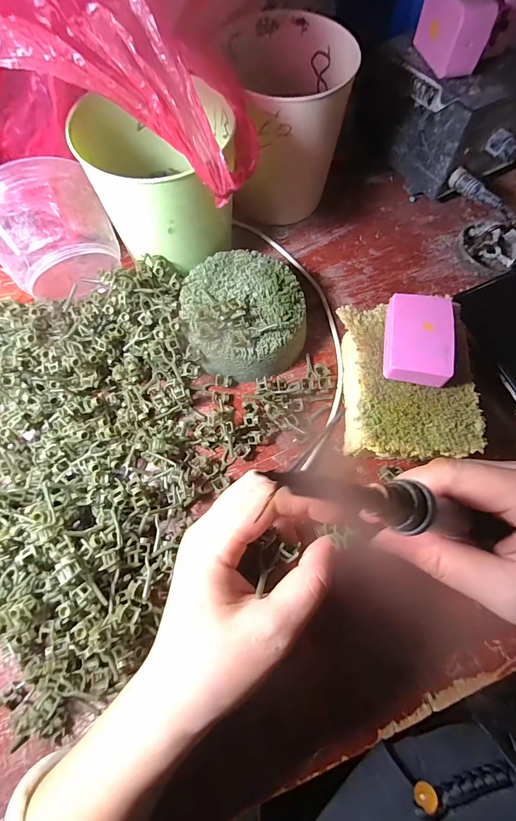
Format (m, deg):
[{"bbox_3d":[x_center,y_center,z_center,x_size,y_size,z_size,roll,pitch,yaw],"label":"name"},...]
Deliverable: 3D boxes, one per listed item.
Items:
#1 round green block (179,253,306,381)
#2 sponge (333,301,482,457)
[{"bbox_3d":[-0.012,-0.081,0.303,0.097,0.053,0.101,0,70,0],"label":"round green block"},{"bbox_3d":[0.113,-0.021,0.287,0.097,0.044,0.124,1,70,0],"label":"sponge"}]

